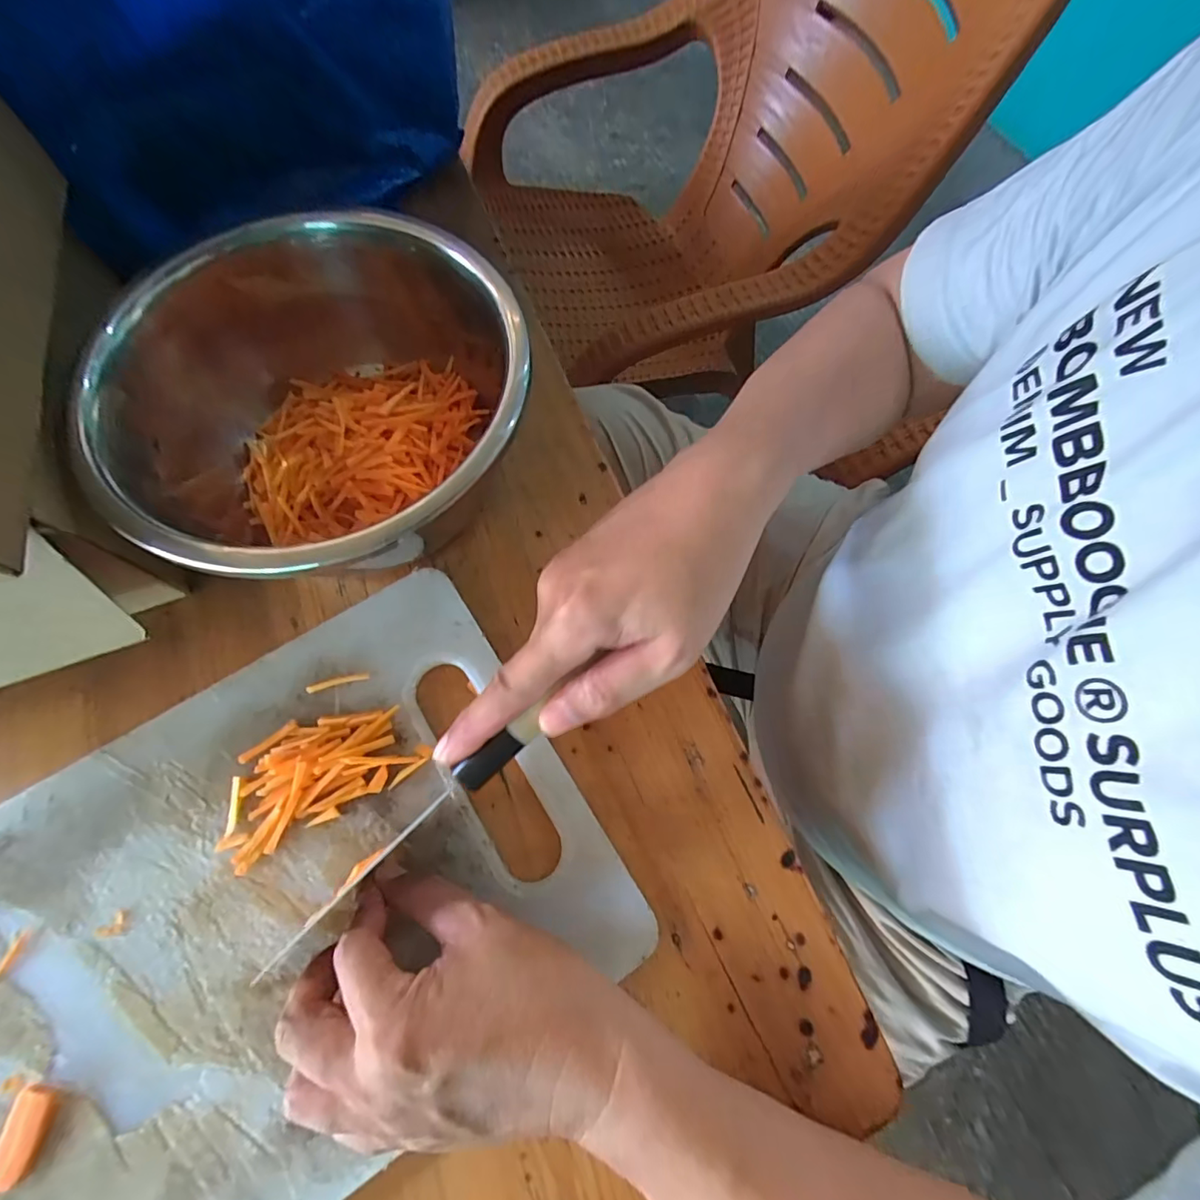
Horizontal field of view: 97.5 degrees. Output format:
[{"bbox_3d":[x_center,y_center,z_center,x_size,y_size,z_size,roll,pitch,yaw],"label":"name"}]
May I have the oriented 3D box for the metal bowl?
[{"bbox_3d":[-0.149,-0.112,0.319,0.193,0.095,0.233,0,70,-2],"label":"metal bowl"}]

